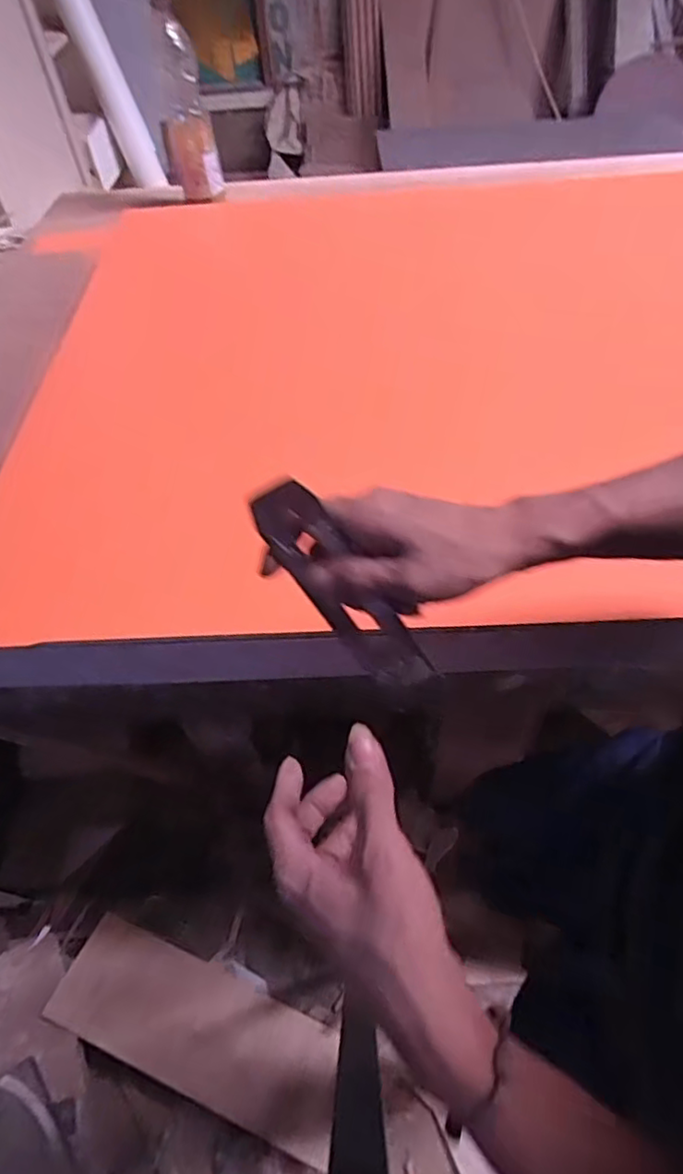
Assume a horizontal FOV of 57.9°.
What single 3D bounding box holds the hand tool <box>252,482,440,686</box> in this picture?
[{"bbox_3d":[0.004,0.006,0.393,0.041,0.171,0.022,-5,43,44],"label":"hand tool"}]

